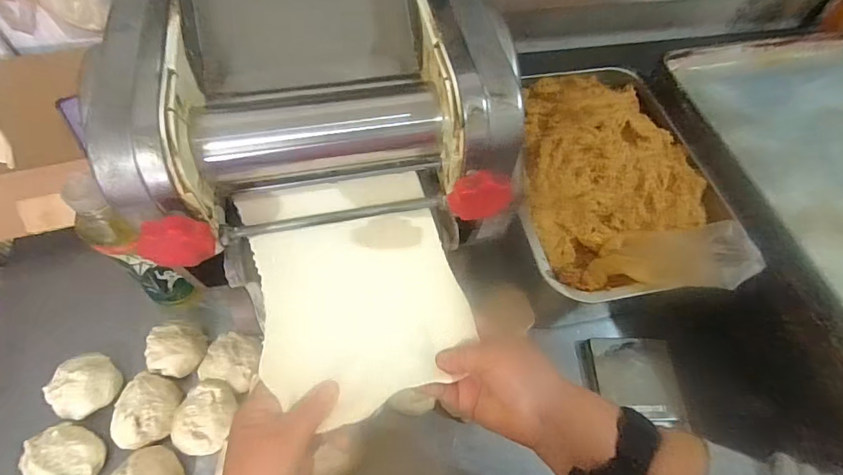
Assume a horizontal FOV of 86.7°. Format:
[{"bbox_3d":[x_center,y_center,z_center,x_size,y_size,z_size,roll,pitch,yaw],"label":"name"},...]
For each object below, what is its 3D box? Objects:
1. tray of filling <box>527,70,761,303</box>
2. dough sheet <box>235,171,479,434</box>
[{"bbox_3d":[0.237,-0.090,0.562,0.270,0.060,0.363,2,58,-2],"label":"tray of filling"},{"bbox_3d":[-0.052,0.042,0.373,0.161,0.008,0.189,-14,77,-11],"label":"dough sheet"}]

